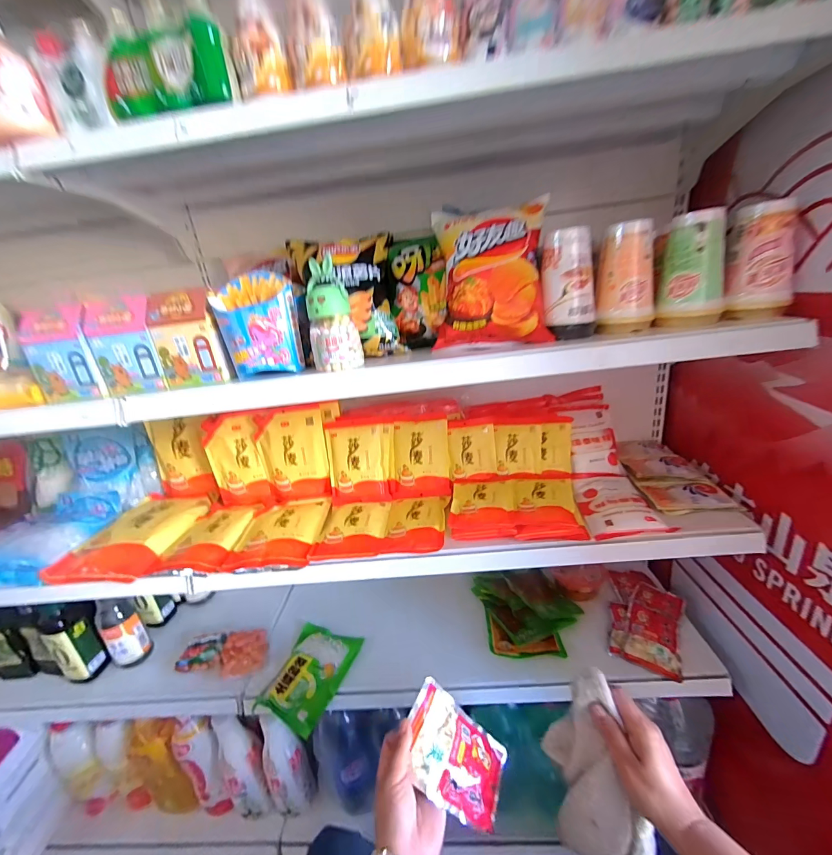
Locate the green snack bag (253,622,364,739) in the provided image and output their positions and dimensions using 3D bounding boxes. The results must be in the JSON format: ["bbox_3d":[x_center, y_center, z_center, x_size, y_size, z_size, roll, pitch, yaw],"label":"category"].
[{"bbox_3d":[-0.207,0.471,0.719,0.137,0.033,0.180,2,22,22],"label":"green snack bag"}]

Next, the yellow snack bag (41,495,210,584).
[{"bbox_3d":[-0.514,0.195,0.707,0.179,0.037,0.256,-5,21,5],"label":"yellow snack bag"}]

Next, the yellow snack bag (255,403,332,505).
[{"bbox_3d":[-0.243,0.053,0.739,0.134,0.177,0.050,-5,21,6],"label":"yellow snack bag"}]

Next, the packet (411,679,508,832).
[{"bbox_3d":[0.047,0.379,0.431,0.132,0.015,0.089,39,39,2],"label":"packet"}]

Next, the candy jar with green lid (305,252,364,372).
[{"bbox_3d":[-0.112,-0.146,0.491,0.064,0.129,0.063,-11,21,-11],"label":"candy jar with green lid"}]

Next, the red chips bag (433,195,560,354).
[{"bbox_3d":[0.105,-0.220,0.520,0.158,0.208,0.058,-3,-7,8],"label":"red chips bag"}]

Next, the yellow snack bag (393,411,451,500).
[{"bbox_3d":[0.010,0.055,0.734,0.114,0.164,0.046,-3,-1,8],"label":"yellow snack bag"}]

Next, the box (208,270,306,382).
[{"bbox_3d":[-0.220,-0.143,0.519,0.103,0.125,0.080,-15,22,-20],"label":"box"}]

